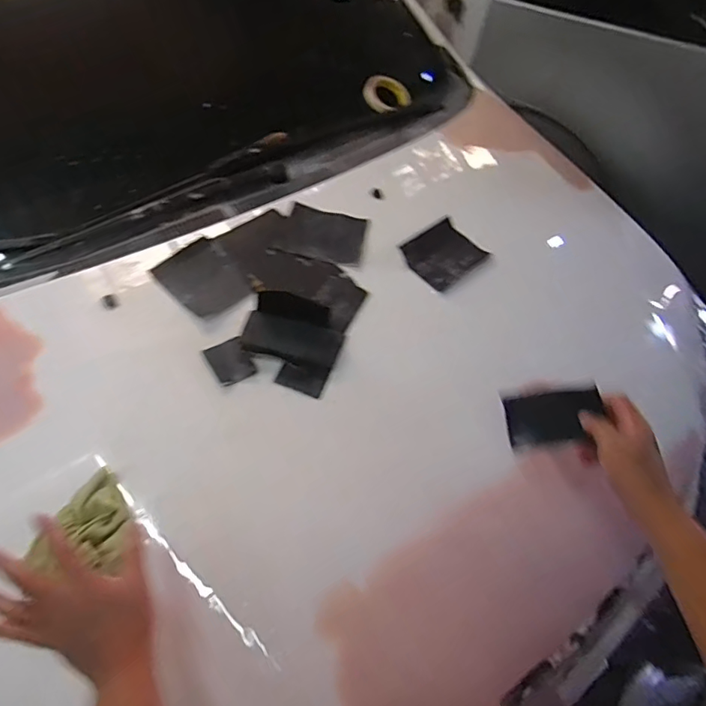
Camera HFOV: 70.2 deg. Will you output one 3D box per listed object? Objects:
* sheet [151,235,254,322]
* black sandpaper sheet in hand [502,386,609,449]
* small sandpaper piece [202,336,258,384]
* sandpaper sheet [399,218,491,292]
[{"bbox_3d":[-0.231,-0.118,0.787,0.106,0.004,0.151,-40,64,-21],"label":"sheet"},{"bbox_3d":[0.234,0.074,0.586,0.104,0.010,0.056,-12,79,11],"label":"black sandpaper sheet in hand"},{"bbox_3d":[-0.172,0.012,0.706,0.053,0.004,0.064,-30,76,-8],"label":"small sandpaper piece"},{"bbox_3d":[0.158,-0.172,0.867,0.137,0.012,0.103,-36,79,-32],"label":"sandpaper sheet"}]

